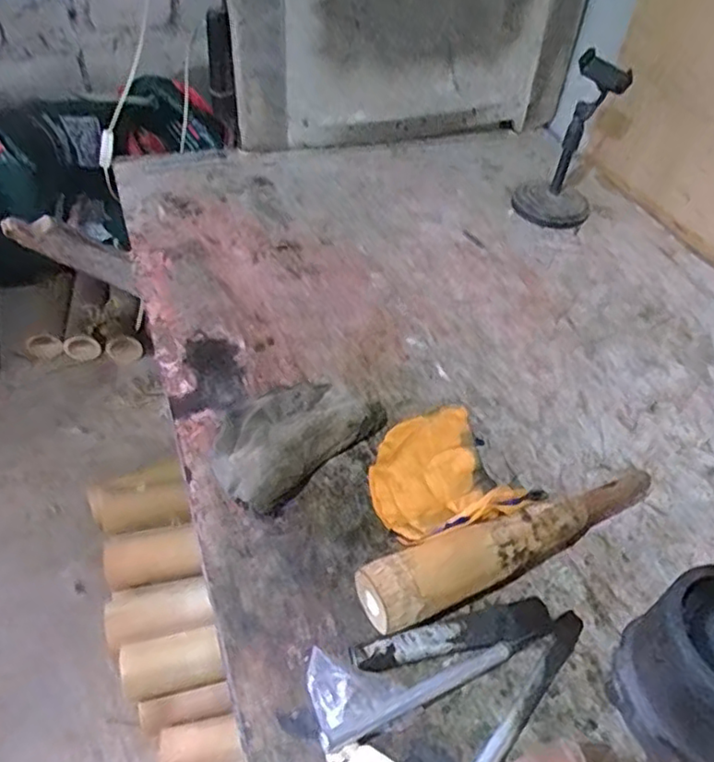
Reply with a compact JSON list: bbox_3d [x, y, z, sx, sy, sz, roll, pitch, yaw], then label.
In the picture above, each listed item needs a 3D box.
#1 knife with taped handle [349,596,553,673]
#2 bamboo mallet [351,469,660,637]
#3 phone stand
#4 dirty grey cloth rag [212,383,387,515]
[{"bbox_3d":[0.075,0.189,0.471,0.156,0.021,0.031,-9,47,-18],"label":"knife with taped handle"},{"bbox_3d":[0.135,0.126,0.517,0.283,0.048,0.048,-16,49,-22],"label":"bamboo mallet"},{"bbox_3d":[0.293,-0.331,0.886,0.110,0.213,0.092,18,45,10],"label":"phone stand"},{"bbox_3d":[-0.063,0.041,0.586,0.110,0.042,0.168,36,52,26],"label":"dirty grey cloth rag"}]

